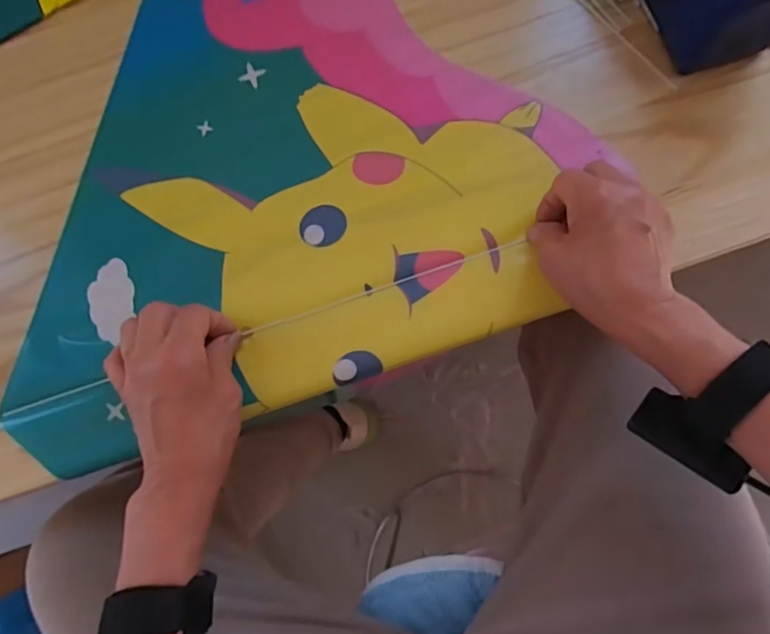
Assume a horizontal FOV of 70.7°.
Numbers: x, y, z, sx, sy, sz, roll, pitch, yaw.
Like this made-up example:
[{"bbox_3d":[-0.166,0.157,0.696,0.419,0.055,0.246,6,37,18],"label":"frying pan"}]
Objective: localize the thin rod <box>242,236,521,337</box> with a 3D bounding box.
[{"bbox_3d":[-0.001,-0.023,0.417,0.223,0.004,0.005,-18,81,2],"label":"thin rod"}]

